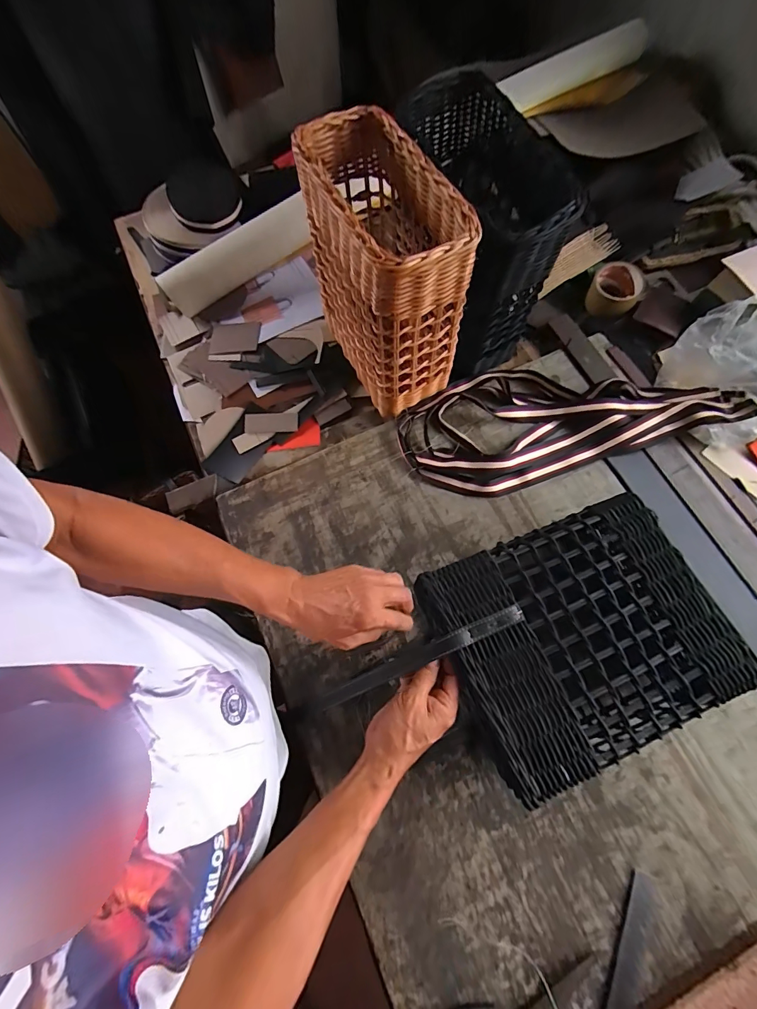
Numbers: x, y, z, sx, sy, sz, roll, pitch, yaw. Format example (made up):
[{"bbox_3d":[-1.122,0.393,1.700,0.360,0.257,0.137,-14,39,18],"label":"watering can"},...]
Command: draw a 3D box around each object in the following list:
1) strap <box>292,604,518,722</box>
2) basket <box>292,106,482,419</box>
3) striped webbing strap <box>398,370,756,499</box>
[{"bbox_3d":[0.022,0.190,0.477,0.303,0.043,0.020,-32,70,17],"label":"strap"},{"bbox_3d":[0.003,-0.326,0.579,0.144,0.260,0.285,-21,71,-5],"label":"basket"},{"bbox_3d":[0.301,-0.147,0.658,0.531,0.047,0.219,-17,71,-4],"label":"striped webbing strap"}]

